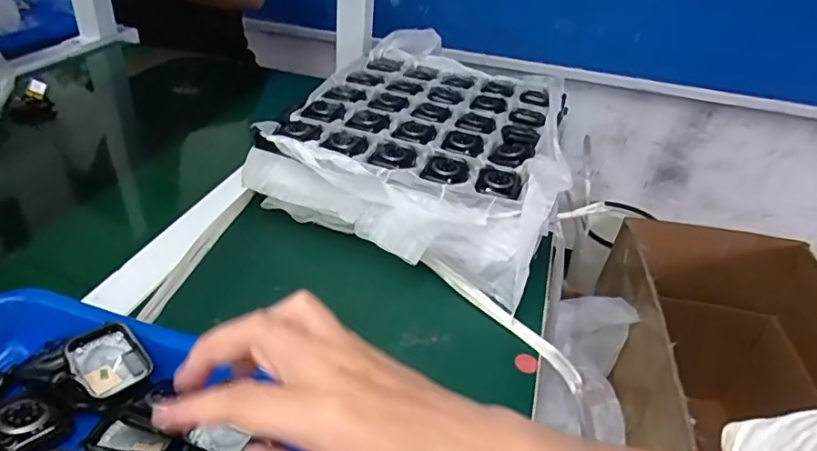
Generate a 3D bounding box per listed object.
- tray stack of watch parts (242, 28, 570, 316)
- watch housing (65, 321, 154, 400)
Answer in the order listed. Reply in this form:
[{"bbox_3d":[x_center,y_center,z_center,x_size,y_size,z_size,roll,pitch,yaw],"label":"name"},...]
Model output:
[{"bbox_3d":[0.030,-0.093,0.565,0.265,0.075,0.325,17,36,16],"label":"tray stack of watch parts"},{"bbox_3d":[-0.173,0.078,0.317,0.035,0.009,0.041,-31,79,-39],"label":"watch housing"}]

